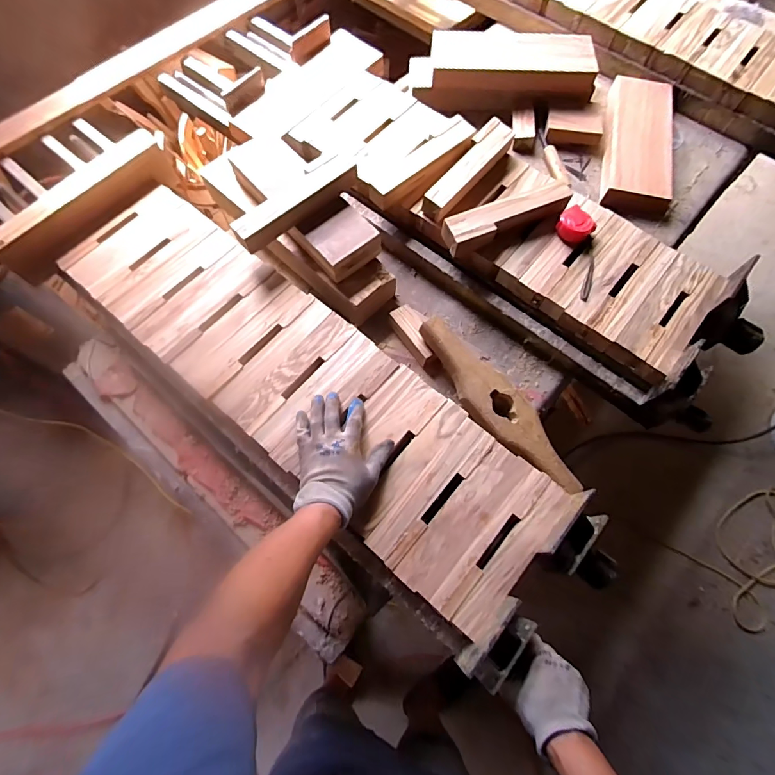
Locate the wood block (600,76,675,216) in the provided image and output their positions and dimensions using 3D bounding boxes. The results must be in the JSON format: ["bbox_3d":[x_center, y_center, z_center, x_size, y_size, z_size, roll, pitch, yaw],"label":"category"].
[{"bbox_3d":[0.595,-0.585,0.980,0.153,0.060,0.385,12,70,5],"label":"wood block"}]

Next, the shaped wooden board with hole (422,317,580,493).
[{"bbox_3d":[0.192,0.030,0.728,0.091,0.043,0.377,-43,84,-6],"label":"shaped wooden board with hole"}]

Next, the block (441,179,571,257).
[{"bbox_3d":[0.226,-0.326,0.792,0.253,0.053,0.063,-23,71,-8],"label":"block"}]

